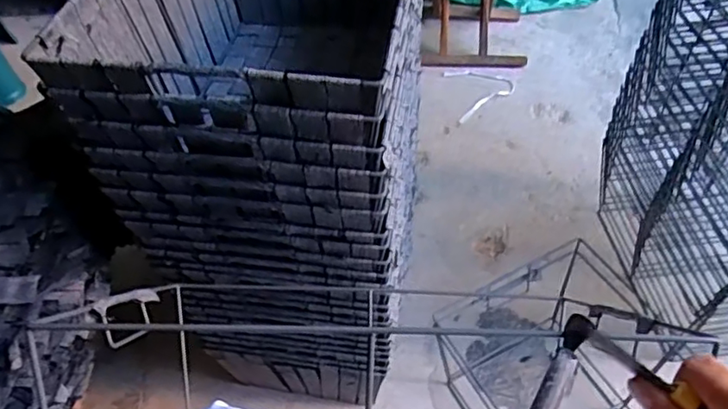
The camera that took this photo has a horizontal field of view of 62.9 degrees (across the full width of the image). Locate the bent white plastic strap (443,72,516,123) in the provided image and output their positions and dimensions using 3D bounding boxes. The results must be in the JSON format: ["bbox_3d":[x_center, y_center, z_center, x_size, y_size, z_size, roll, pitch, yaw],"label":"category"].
[{"bbox_3d":[0.288,-0.268,1.432,0.160,0.006,0.182,-8,51,-5],"label":"bent white plastic strap"}]

